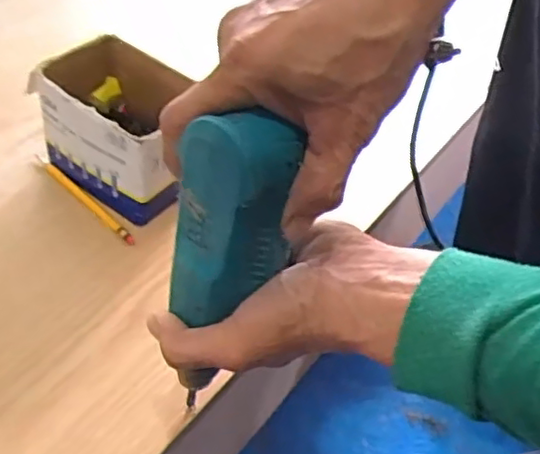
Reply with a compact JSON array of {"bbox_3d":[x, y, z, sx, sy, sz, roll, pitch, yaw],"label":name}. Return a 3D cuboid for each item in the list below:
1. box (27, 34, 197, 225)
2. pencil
[{"bbox_3d":[-0.131,-0.088,0.587,0.143,0.105,0.099,34,52,23],"label":"box"},{"bbox_3d":[-0.170,-0.028,0.592,0.135,0.007,0.011,37,53,26],"label":"pencil"}]

